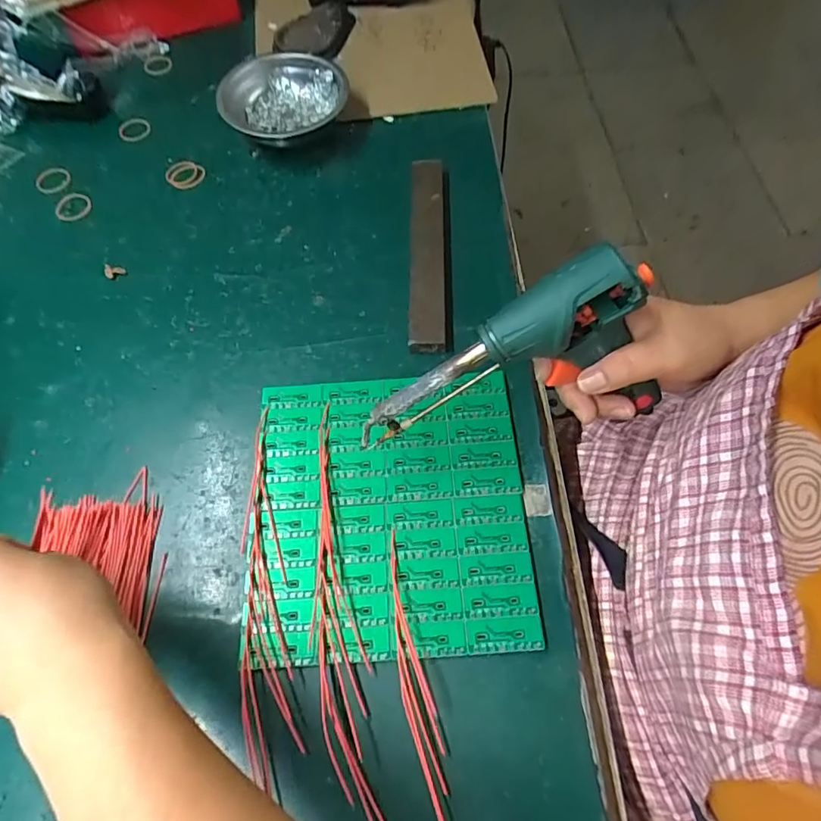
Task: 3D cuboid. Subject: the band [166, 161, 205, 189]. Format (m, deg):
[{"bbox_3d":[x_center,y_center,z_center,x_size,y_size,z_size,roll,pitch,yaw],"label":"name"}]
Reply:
[{"bbox_3d":[-0.226,-0.237,0.521,0.037,0.010,0.025,-10,64,-5],"label":"band"}]

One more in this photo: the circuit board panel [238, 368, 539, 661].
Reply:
[{"bbox_3d":[-0.016,0.066,0.367,0.188,0.004,0.197,-4,64,0],"label":"circuit board panel"}]

